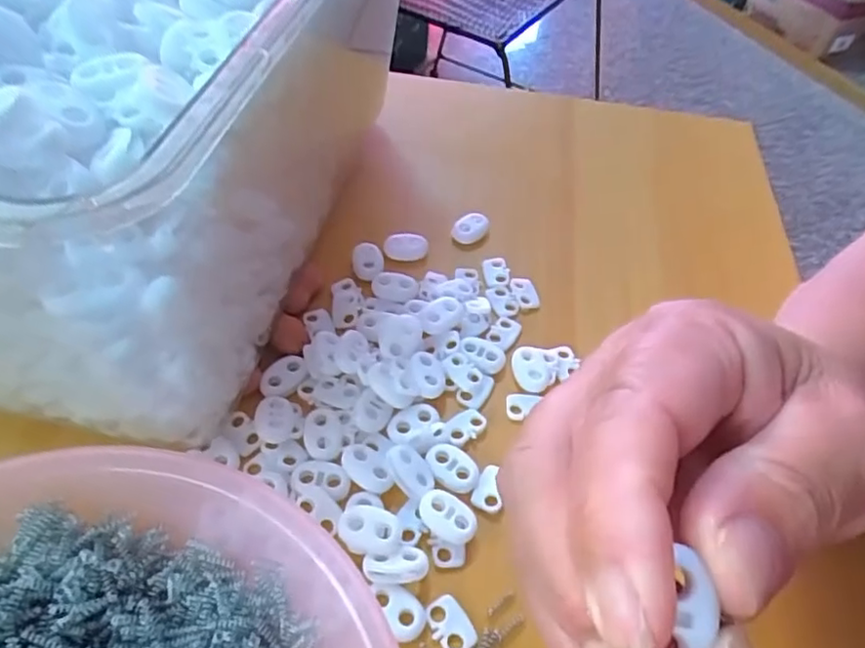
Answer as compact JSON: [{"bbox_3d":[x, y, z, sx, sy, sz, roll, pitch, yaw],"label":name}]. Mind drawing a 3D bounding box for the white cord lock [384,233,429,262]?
[{"bbox_3d":[-0.013,-0.039,0.311,0.022,0.009,0.011,4,51,-1],"label":"white cord lock"}]

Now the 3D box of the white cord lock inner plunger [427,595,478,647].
[{"bbox_3d":[0.006,0.100,0.204,0.012,0.004,0.018,-23,56,-22],"label":"white cord lock inner plunger"}]

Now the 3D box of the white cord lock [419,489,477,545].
[{"bbox_3d":[0.006,0.070,0.223,0.022,0.007,0.015,28,54,17],"label":"white cord lock"}]

